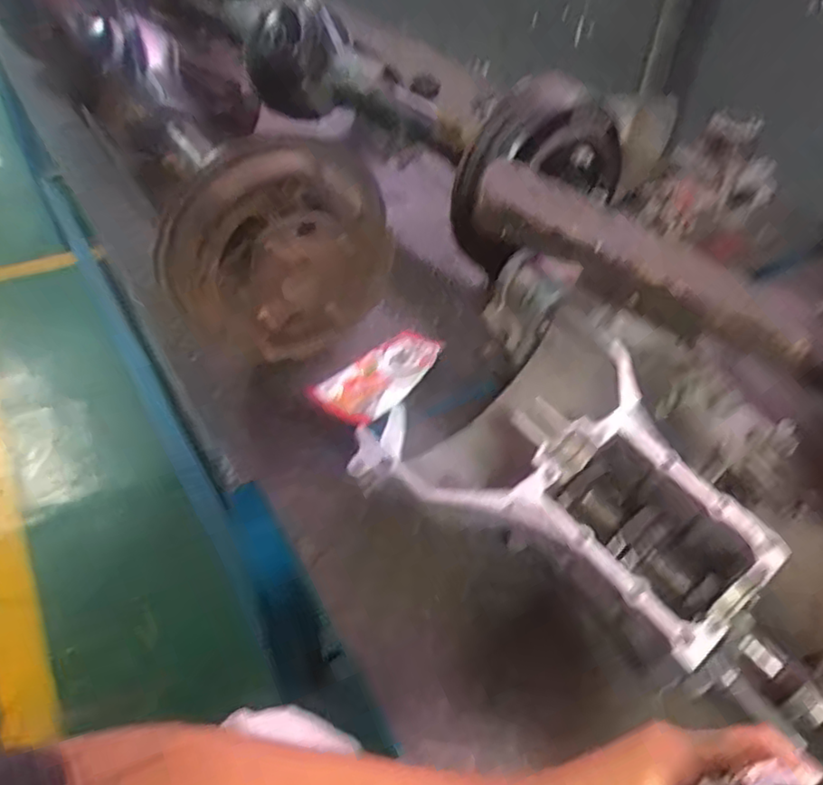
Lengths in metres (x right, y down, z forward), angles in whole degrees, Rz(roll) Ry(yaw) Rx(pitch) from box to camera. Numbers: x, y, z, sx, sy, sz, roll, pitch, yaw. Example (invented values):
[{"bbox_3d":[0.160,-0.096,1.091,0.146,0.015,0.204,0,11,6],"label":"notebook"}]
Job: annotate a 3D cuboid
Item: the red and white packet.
[{"bbox_3d":[-0.033,-0.026,0.798,0.090,0.018,0.184,28,47,25],"label":"red and white packet"}]

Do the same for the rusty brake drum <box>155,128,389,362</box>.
[{"bbox_3d":[-0.146,-0.141,0.746,0.260,0.258,0.084,-17,45,-21],"label":"rusty brake drum"}]

